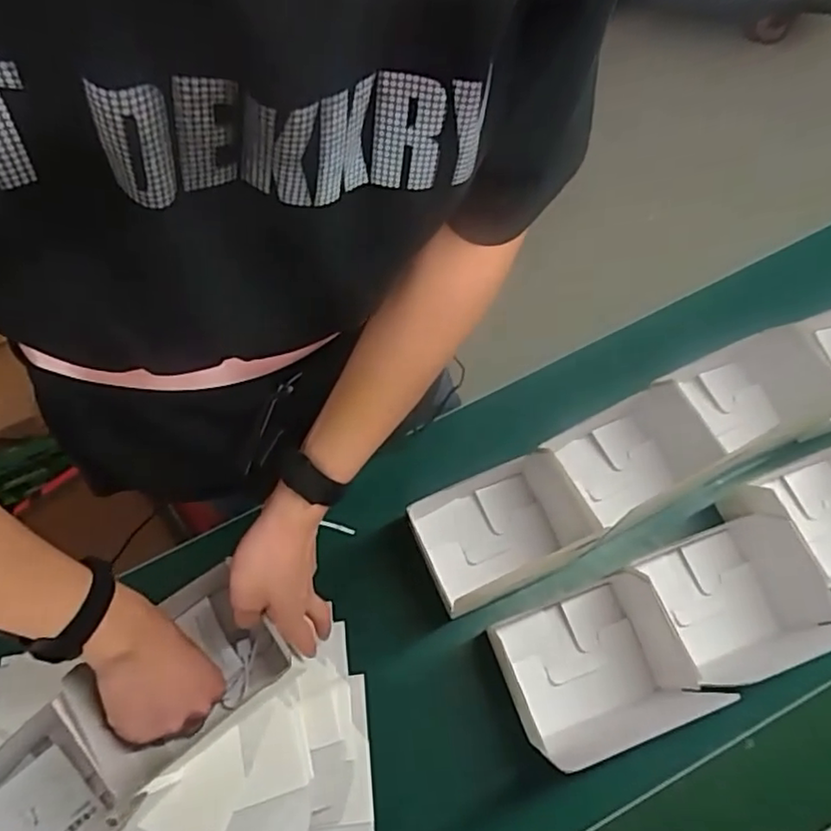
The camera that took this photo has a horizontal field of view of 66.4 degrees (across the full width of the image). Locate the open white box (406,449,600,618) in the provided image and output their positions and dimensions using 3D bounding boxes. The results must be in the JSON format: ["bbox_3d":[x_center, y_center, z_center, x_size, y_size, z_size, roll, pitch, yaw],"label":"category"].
[{"bbox_3d":[0.077,0.115,0.653,0.162,0.098,0.121,-25,70,-7],"label":"open white box"}]

